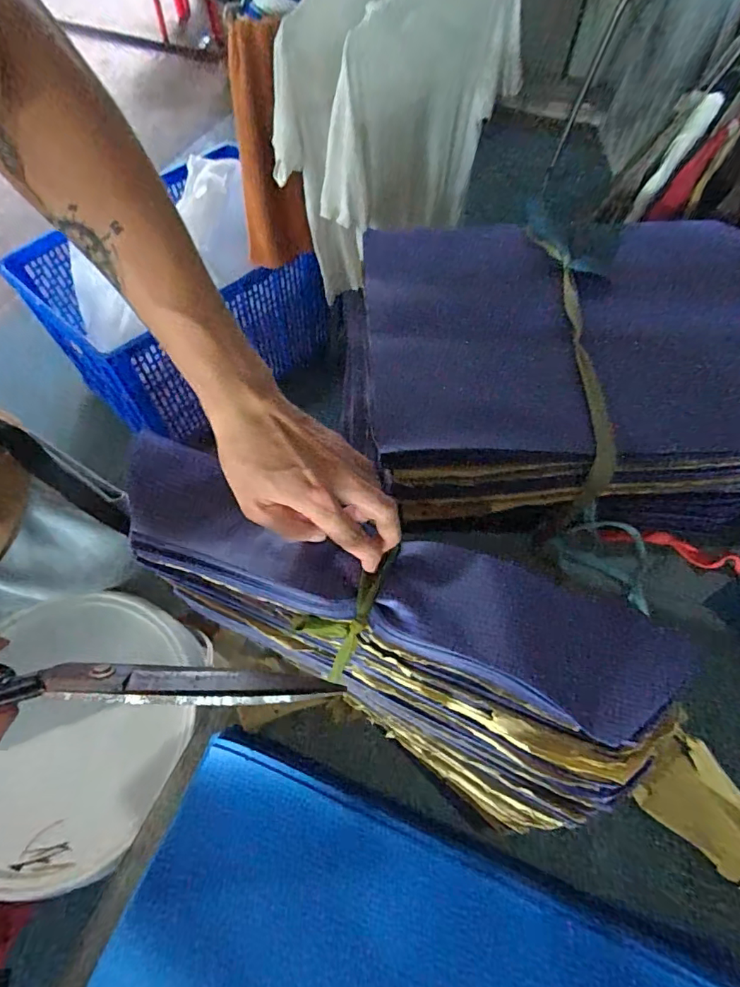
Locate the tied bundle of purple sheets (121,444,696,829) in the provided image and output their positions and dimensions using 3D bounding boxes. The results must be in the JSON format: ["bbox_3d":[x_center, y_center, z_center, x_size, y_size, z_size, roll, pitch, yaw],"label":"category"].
[{"bbox_3d":[0.006,0.114,0.417,0.429,0.158,0.152,23,65,4],"label":"tied bundle of purple sheets"}]

